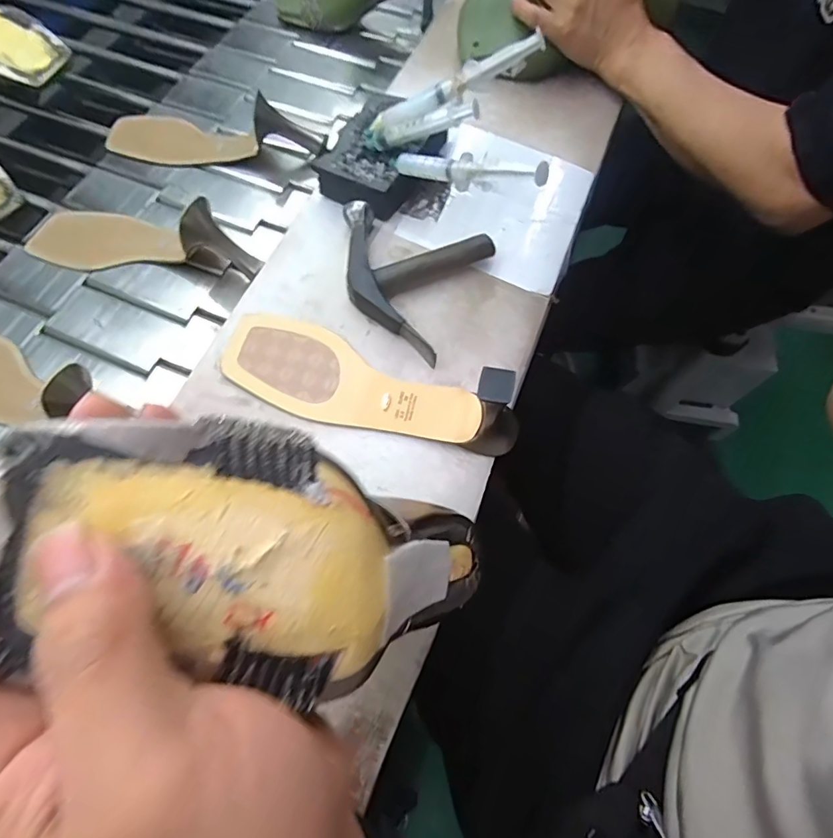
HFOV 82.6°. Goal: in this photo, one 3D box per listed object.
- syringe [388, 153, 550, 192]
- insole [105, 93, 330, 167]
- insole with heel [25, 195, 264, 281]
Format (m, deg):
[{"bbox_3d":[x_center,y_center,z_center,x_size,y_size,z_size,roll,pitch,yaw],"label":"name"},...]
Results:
[{"bbox_3d":[0.034,-0.200,0.381,0.018,0.021,0.173,-42,47,-18],"label":"syringe"},{"bbox_3d":[-0.237,-0.333,0.544,0.260,0.055,0.074,10,66,4],"label":"insole"},{"bbox_3d":[-0.279,-0.181,0.485,0.255,0.063,0.073,8,65,16],"label":"insole with heel"}]

